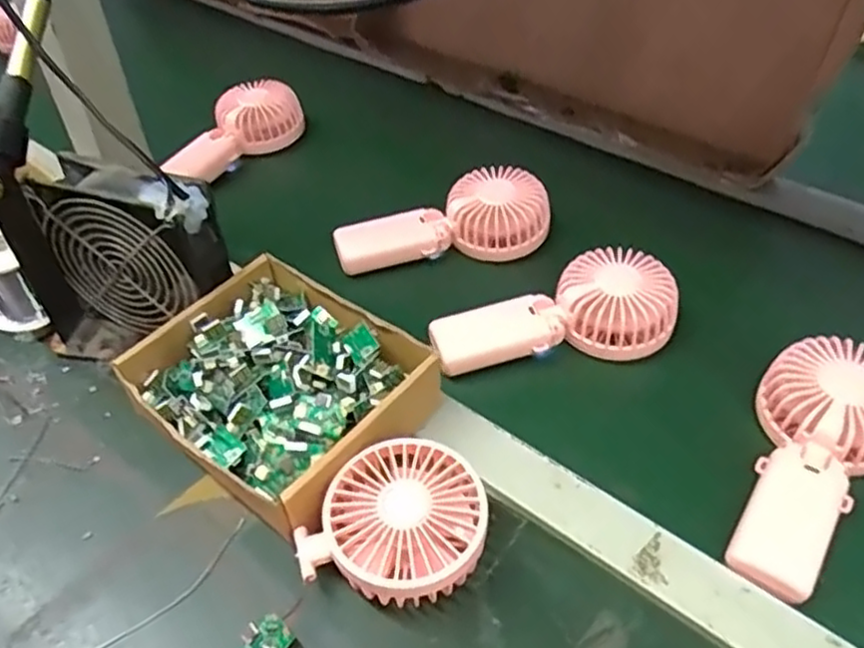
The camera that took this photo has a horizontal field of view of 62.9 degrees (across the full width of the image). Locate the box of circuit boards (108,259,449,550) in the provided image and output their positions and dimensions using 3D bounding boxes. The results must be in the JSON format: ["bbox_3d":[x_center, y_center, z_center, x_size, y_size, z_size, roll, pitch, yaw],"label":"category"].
[{"bbox_3d":[-0.098,0.045,0.465,0.171,0.057,0.147,30,52,28],"label":"box of circuit boards"}]

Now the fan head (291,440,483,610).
[{"bbox_3d":[-0.017,0.114,0.400,0.091,0.047,0.089,-1,44,1],"label":"fan head"}]

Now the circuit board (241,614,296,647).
[{"bbox_3d":[-0.089,0.170,0.373,0.030,0.014,0.023,-37,55,-27],"label":"circuit board"}]

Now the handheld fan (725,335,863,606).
[{"bbox_3d":[0.229,0.077,0.433,0.082,0.033,0.174,33,54,30],"label":"handheld fan"}]

